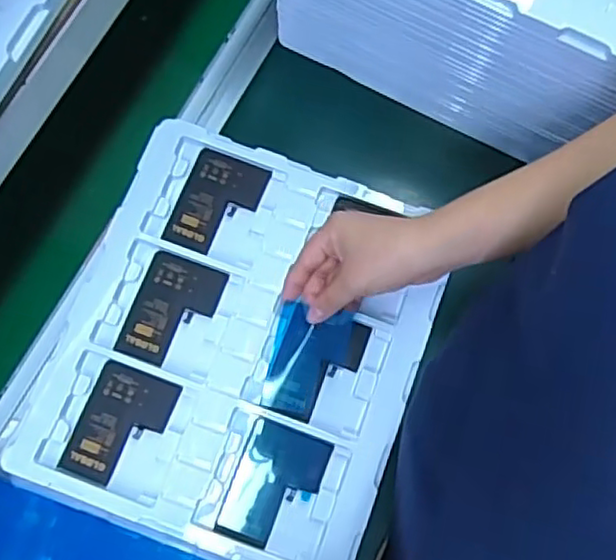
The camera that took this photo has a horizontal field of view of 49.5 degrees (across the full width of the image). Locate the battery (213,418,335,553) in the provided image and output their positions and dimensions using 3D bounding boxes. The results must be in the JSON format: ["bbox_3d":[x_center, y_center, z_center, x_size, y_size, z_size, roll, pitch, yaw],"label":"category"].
[{"bbox_3d":[-0.026,0.161,0.522,0.064,0.006,0.091,21,76,5],"label":"battery"}]

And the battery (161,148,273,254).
[{"bbox_3d":[-0.079,-0.066,0.577,0.066,0.005,0.091,20,76,5],"label":"battery"}]

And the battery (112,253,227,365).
[{"bbox_3d":[-0.112,0.026,0.554,0.065,0.004,0.090,19,75,5],"label":"battery"}]

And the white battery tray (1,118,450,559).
[{"bbox_3d":[-0.051,0.048,0.547,0.275,0.018,0.314,20,76,5],"label":"white battery tray"}]

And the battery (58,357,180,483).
[{"bbox_3d":[-0.149,0.115,0.529,0.065,0.004,0.090,20,75,5],"label":"battery"}]

